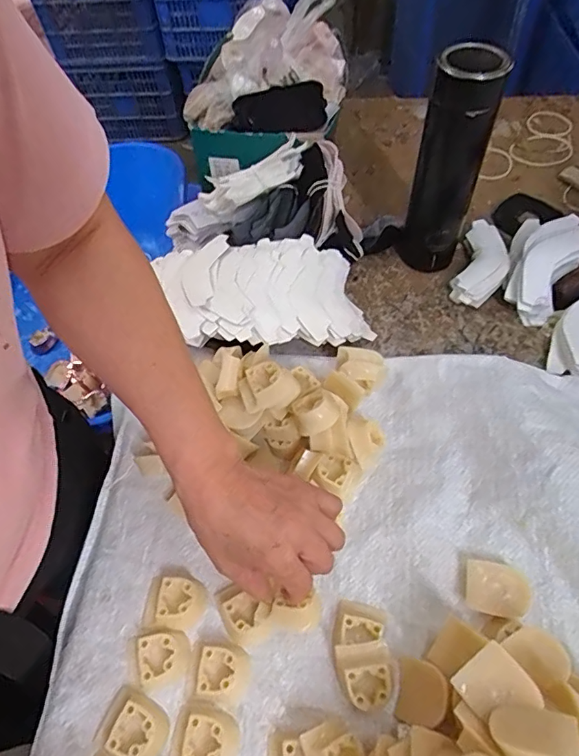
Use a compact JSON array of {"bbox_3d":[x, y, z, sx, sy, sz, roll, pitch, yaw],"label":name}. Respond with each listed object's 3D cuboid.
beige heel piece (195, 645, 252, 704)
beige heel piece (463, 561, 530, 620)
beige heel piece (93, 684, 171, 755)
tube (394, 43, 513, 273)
[{"bbox_3d":[-0.049,0.218,0.373,0.037,0.015,0.036,6,56,8],"label":"beige heel piece"},{"bbox_3d":[0.163,0.166,0.393,0.047,0.009,0.038,0,54,31],"label":"beige heel piece"},{"bbox_3d":[-0.110,0.247,0.353,0.048,0.016,0.039,23,60,18],"label":"beige heel piece"},{"bbox_3d":[0.161,-0.212,0.525,0.069,0.223,0.055,15,58,13],"label":"tube"}]

